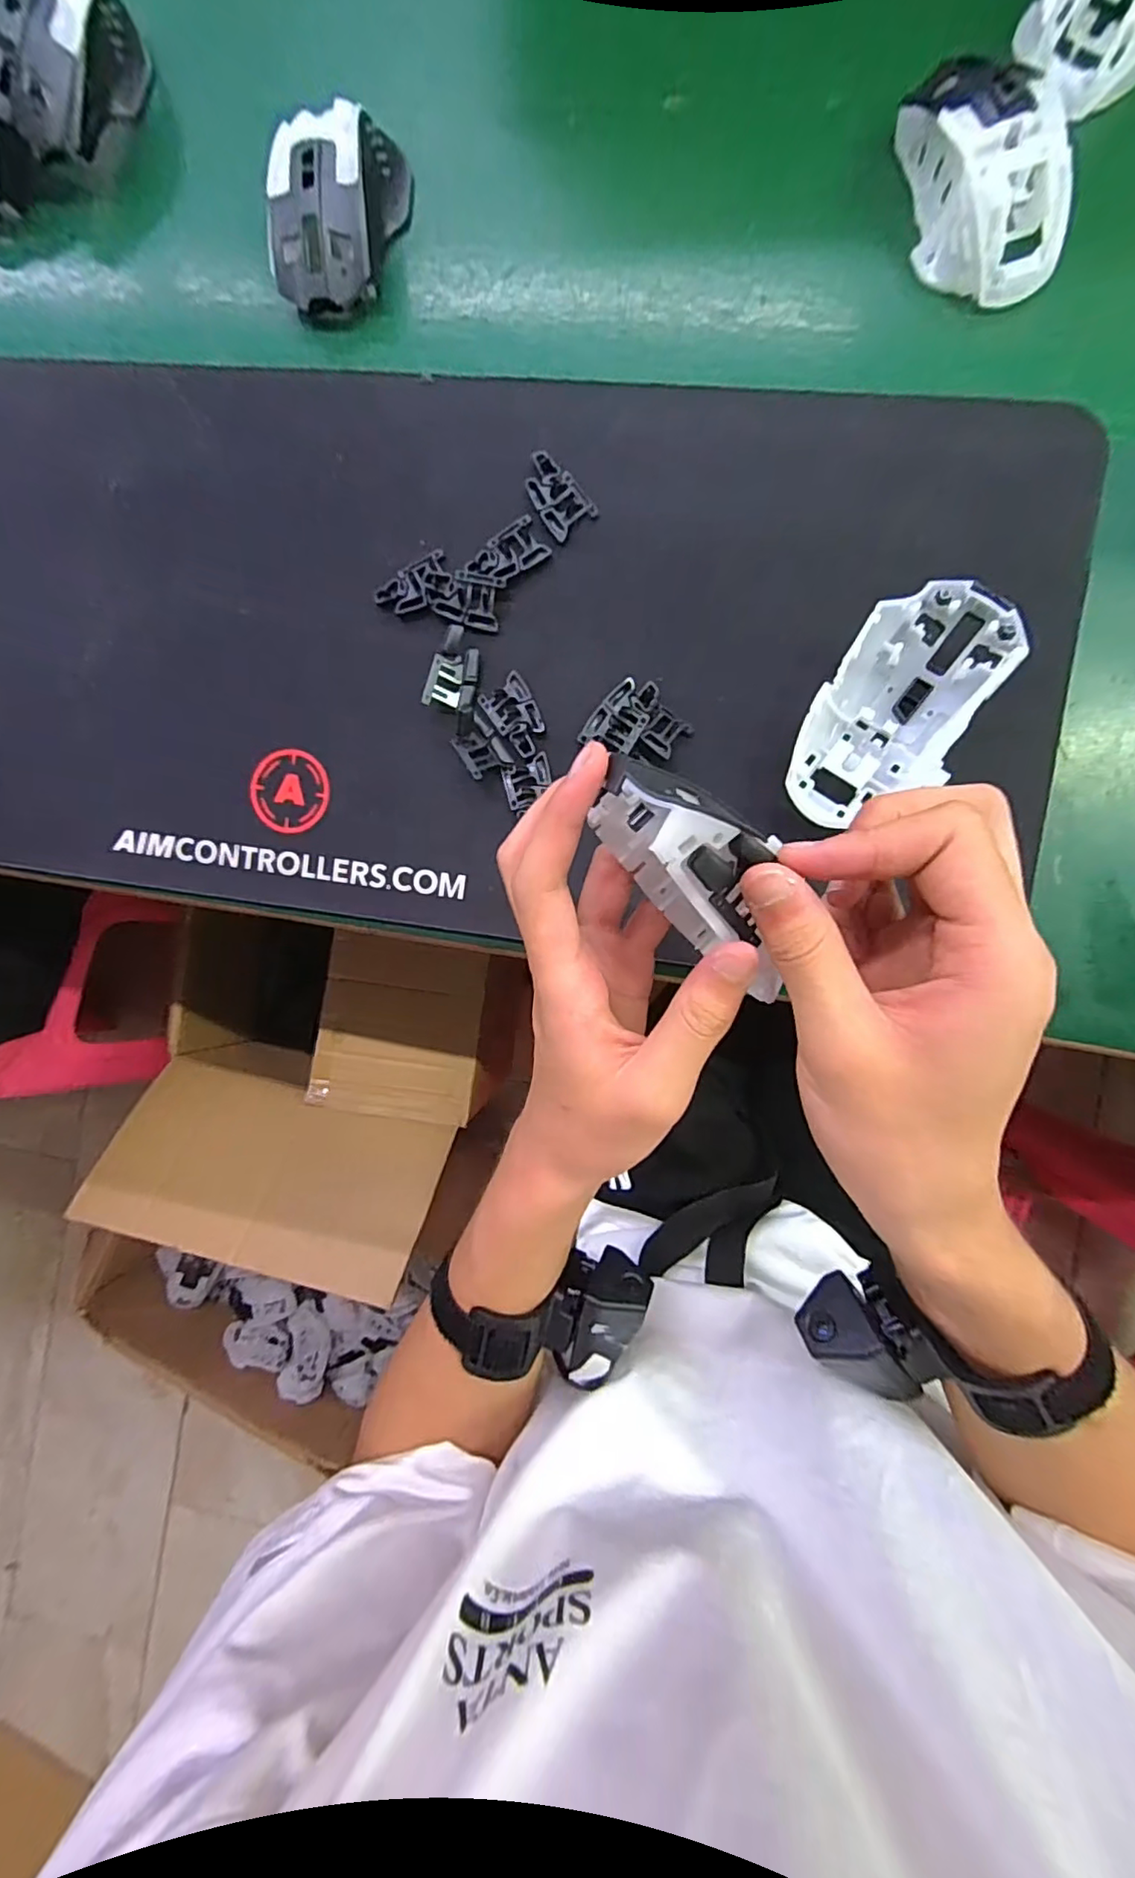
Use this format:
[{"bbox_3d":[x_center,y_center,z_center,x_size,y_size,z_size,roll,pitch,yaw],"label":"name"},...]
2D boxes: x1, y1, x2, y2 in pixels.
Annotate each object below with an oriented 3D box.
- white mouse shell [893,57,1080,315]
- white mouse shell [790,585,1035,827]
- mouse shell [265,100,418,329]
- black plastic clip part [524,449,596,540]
[{"bbox_3d":[0.207,-0.378,0.292,0.066,0.035,0.108,-10,89,7],"label":"white mouse shell"},{"bbox_3d":[0.154,-0.106,0.286,0.068,0.041,0.114,30,93,6],"label":"white mouse shell"},{"bbox_3d":[-0.129,-0.404,0.329,0.061,0.034,0.102,17,92,7],"label":"mouse shell"},{"bbox_3d":[-0.007,-0.236,0.316,0.025,0.004,0.042,-41,85,5],"label":"black plastic clip part"}]

